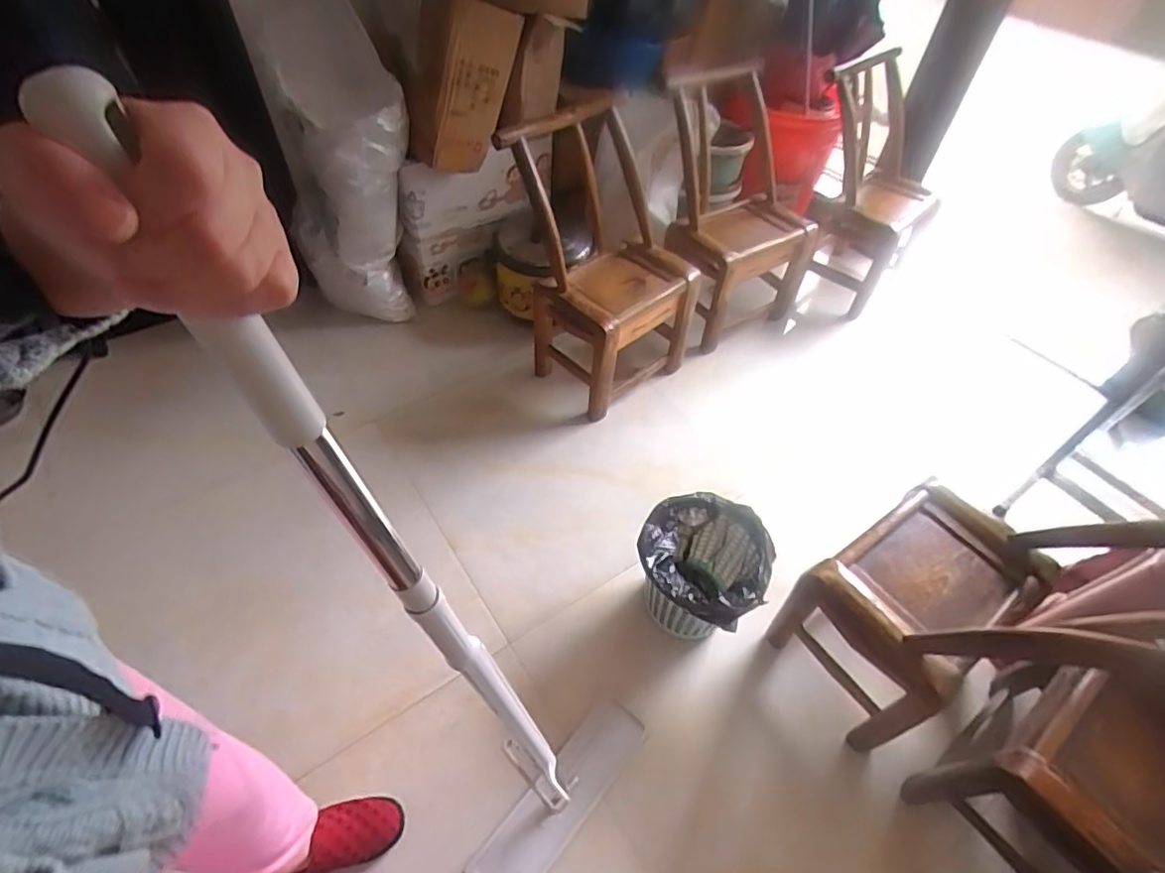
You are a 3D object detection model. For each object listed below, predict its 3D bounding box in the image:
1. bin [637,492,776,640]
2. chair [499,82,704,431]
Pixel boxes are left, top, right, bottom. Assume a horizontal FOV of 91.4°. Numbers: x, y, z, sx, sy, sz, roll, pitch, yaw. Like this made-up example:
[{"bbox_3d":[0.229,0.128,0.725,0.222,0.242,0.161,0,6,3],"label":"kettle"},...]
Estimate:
[{"bbox_3d":[0.254,0.307,1.253,0.257,0.262,0.247,1,50,-1],"label":"bin"},{"bbox_3d":[0.056,-0.476,1.573,0.420,0.649,0.501,-20,54,-18],"label":"chair"}]

